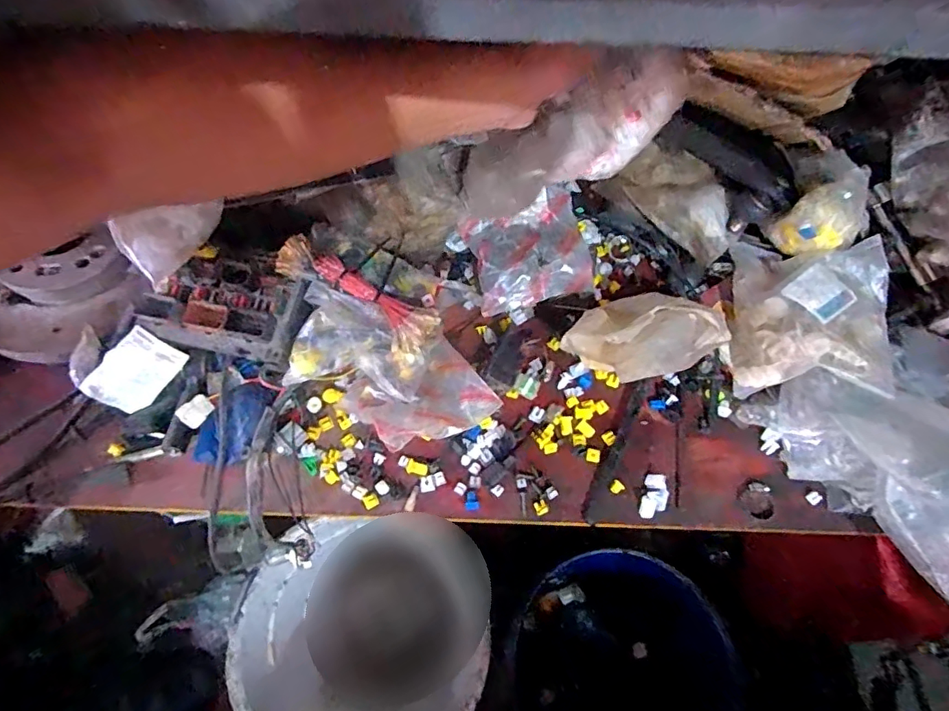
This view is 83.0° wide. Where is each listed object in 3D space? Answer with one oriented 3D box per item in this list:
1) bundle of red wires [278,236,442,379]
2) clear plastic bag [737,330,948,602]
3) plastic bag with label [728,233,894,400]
[{"bbox_3d":[-0.108,-0.053,0.510,0.171,0.051,0.060,37,66,-11],"label":"bundle of red wires"},{"bbox_3d":[0.428,0.091,0.492,0.181,0.138,0.251,-28,67,-15],"label":"clear plastic bag"},{"bbox_3d":[0.335,-0.036,0.569,0.116,0.105,0.161,9,63,3],"label":"plastic bag with label"}]

